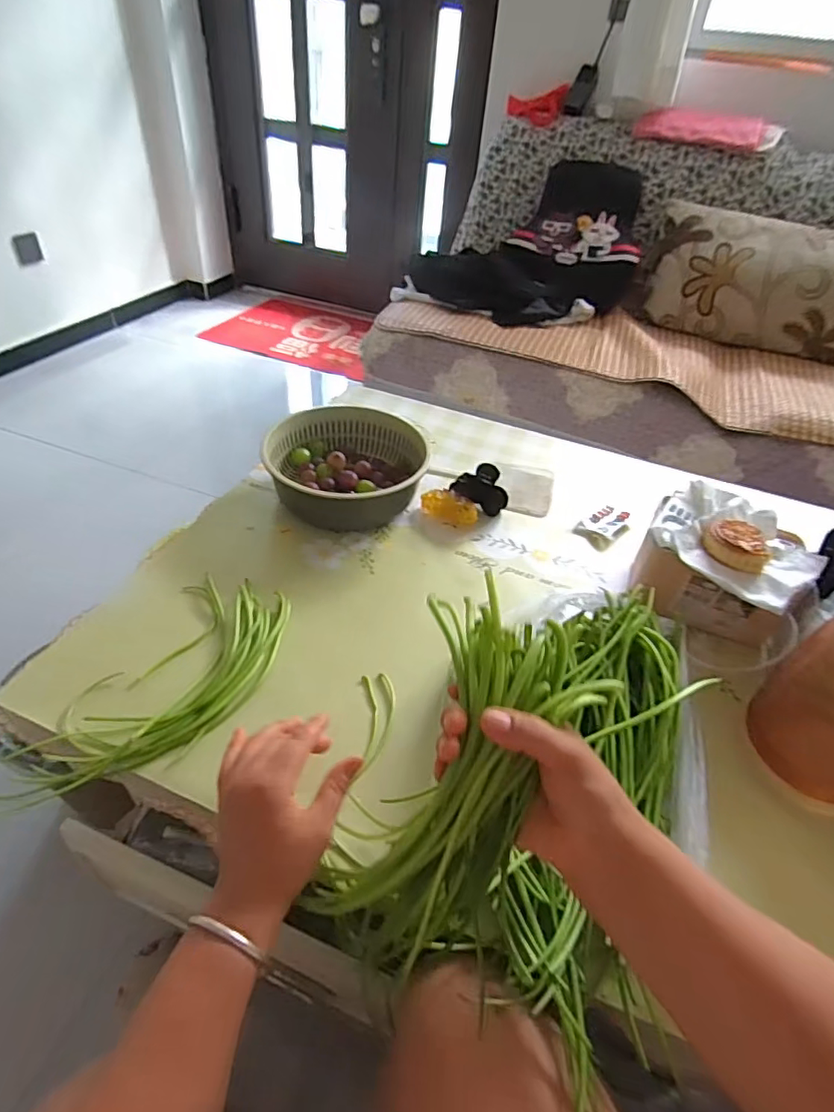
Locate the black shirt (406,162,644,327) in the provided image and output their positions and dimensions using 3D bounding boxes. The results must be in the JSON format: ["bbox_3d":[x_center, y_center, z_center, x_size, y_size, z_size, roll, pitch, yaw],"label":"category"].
[{"bbox_3d":[0.349,-0.916,1.610,0.556,0.286,0.645,29,47,23],"label":"black shirt"}]

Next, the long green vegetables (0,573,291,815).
[{"bbox_3d":[-0.248,0.118,0.532,0.149,0.029,0.282,25,46,20],"label":"long green vegetables"}]

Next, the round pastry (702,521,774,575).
[{"bbox_3d":[0.347,-0.016,0.601,0.068,0.028,0.068,3,42,-3],"label":"round pastry"}]

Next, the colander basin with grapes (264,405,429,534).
[{"bbox_3d":[-0.099,-0.129,0.790,0.218,0.077,0.191,-11,45,-18],"label":"colander basin with grapes"}]

